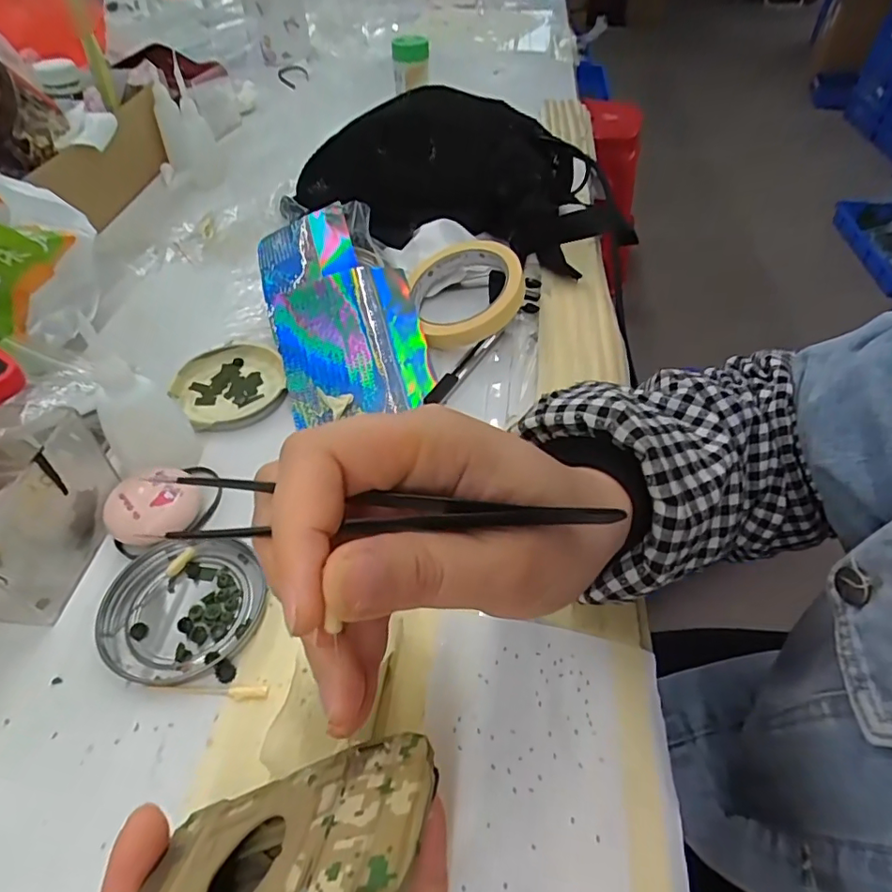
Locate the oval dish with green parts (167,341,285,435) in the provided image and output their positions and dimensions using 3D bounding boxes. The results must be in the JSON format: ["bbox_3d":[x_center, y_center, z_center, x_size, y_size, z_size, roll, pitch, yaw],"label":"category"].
[{"bbox_3d":[-0.151,-0.044,0.390,0.073,0.012,0.076,-33,56,-26],"label":"oval dish with green parts"}]

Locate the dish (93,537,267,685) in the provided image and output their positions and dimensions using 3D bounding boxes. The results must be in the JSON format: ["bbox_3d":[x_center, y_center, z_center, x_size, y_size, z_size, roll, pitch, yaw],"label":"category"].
[{"bbox_3d":[-0.134,0.081,0.283,0.077,0.007,0.075,0,48,0],"label":"dish"}]

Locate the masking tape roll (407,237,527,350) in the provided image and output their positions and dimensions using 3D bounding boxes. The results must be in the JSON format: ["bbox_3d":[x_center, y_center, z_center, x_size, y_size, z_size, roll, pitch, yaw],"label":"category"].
[{"bbox_3d":[0.017,-0.122,0.434,0.085,0.030,0.099,-19,52,13],"label":"masking tape roll"}]

